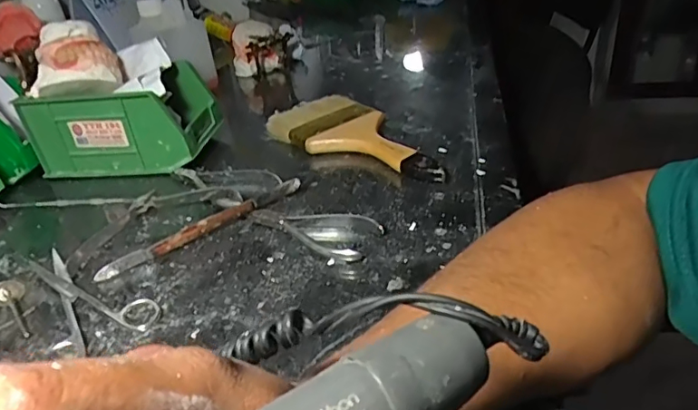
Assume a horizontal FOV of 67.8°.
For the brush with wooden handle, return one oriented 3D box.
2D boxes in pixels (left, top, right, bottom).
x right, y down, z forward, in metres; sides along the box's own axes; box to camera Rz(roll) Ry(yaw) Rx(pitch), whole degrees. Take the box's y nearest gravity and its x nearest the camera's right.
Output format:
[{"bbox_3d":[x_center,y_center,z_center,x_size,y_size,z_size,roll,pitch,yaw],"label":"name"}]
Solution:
[{"bbox_3d":[0.015,-0.071,0.529,0.095,0.022,0.223,-30,39,-32],"label":"brush with wooden handle"}]

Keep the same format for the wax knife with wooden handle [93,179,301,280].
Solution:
[{"bbox_3d":[-0.115,0.017,0.418,0.170,0.017,0.013,-26,37,-28],"label":"wax knife with wooden handle"}]

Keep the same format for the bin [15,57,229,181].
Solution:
[{"bbox_3d":[-0.234,-0.092,0.551,0.163,0.082,0.094,-1,32,10],"label":"bin"}]

